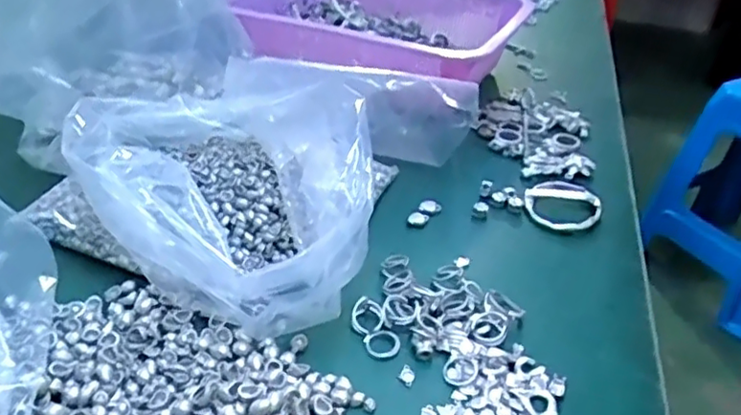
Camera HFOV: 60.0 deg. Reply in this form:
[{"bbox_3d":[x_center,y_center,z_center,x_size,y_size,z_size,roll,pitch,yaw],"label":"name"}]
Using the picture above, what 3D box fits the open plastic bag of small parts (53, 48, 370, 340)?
[{"bbox_3d":[-0.098,-0.020,0.435,0.200,0.092,0.178,7,35,4],"label":"open plastic bag of small parts"}]

